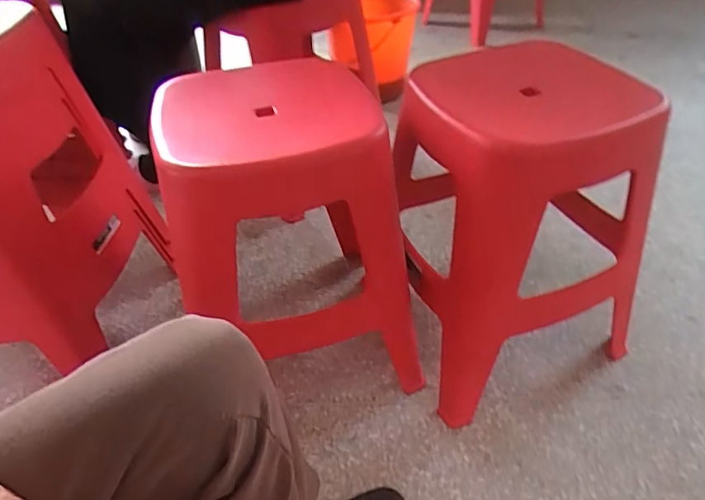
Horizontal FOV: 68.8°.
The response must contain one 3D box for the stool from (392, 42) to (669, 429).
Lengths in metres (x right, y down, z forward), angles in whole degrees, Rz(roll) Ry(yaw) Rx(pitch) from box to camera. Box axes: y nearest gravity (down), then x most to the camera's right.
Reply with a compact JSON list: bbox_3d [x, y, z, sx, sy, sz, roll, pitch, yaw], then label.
[{"bbox_3d":[0.246,-0.044,0.834,0.334,0.492,0.345,-17,45,-16],"label":"stool"}]

